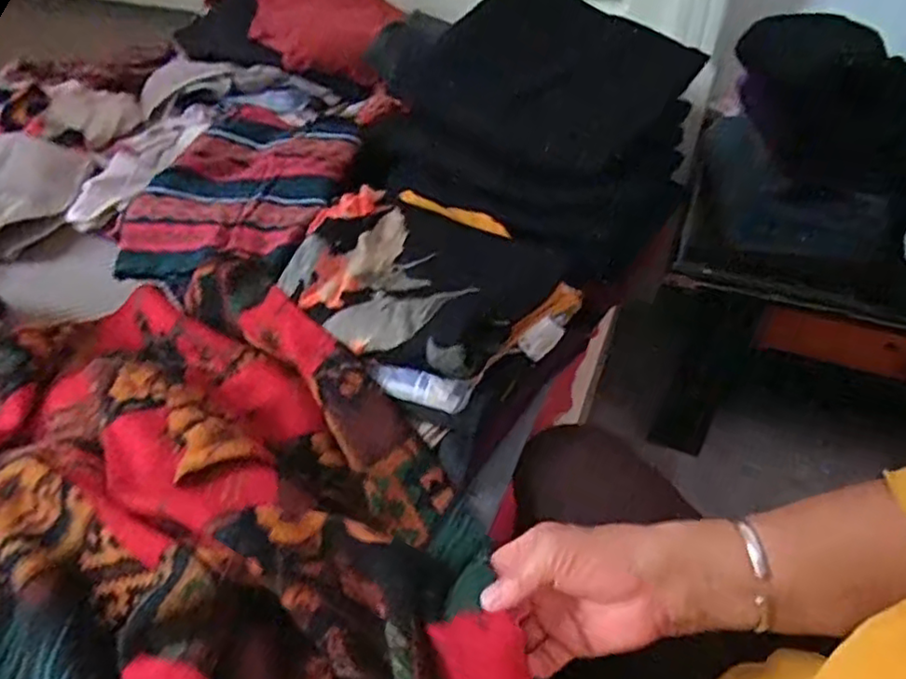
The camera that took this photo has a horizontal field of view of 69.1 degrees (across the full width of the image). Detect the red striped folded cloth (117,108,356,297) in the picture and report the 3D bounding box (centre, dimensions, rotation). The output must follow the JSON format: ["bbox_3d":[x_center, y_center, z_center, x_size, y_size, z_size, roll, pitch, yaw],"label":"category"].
[{"bbox_3d":[-0.230,-0.168,0.744,0.199,0.063,0.284,14,45,15],"label":"red striped folded cloth"}]

